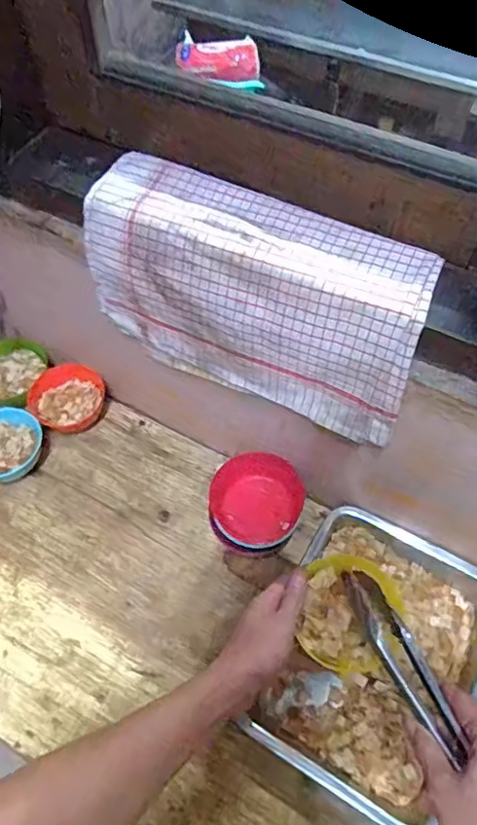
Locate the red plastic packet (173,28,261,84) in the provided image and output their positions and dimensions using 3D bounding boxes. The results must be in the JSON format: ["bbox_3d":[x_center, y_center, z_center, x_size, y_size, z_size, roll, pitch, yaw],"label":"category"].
[{"bbox_3d":[-0.055,-0.878,1.384,0.216,0.048,0.124,13,59,8],"label":"red plastic packet"}]

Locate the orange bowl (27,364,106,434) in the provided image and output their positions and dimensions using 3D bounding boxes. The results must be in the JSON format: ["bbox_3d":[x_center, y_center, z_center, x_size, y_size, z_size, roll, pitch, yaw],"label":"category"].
[{"bbox_3d":[-0.261,-0.023,0.862,0.102,0.035,0.108,0,58,0],"label":"orange bowl"}]

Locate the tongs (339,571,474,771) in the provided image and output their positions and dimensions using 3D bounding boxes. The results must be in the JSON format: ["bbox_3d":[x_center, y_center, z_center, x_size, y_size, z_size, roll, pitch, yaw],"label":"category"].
[{"bbox_3d":[0.145,0.214,0.499,0.032,0.020,0.177,-17,39,-10],"label":"tongs"}]

